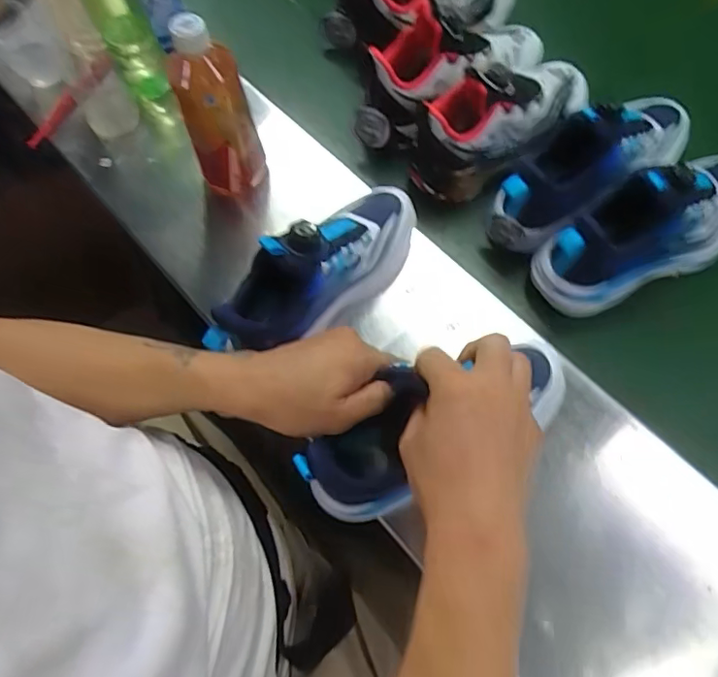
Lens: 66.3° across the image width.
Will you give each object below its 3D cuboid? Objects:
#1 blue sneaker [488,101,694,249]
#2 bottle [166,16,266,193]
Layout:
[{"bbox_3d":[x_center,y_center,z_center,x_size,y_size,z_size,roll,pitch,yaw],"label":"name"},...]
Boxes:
[{"bbox_3d":[0.260,-0.203,0.597,0.274,0.108,0.086,-33,68,-11],"label":"blue sneaker"},{"bbox_3d":[-0.147,-0.231,0.561,0.068,0.182,0.061,-19,66,-5],"label":"bottle"}]

